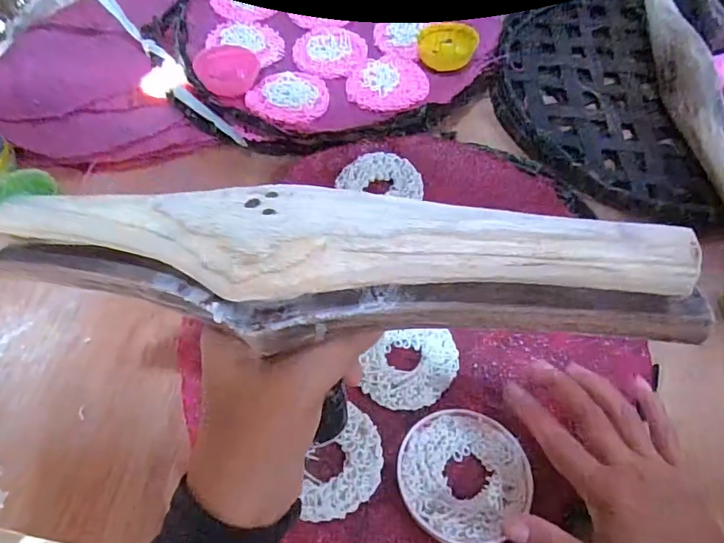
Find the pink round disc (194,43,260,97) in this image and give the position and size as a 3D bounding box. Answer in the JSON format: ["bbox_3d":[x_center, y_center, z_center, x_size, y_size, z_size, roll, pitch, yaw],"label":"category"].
[{"bbox_3d":[-0.136,-0.203,0.493,0.061,0.015,0.054,29,65,16],"label":"pink round disc"}]

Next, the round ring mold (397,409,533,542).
[{"bbox_3d":[0.069,0.136,0.333,0.085,0.011,0.085,-1,61,1],"label":"round ring mold"}]

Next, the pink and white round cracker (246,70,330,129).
[{"bbox_3d":[-0.071,-0.172,0.487,0.075,0.009,0.076,-1,61,1],"label":"pink and white round cracker"}]

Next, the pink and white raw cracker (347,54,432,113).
[{"bbox_3d":[0.025,-0.189,0.494,0.077,0.007,0.081,-6,61,-2],"label":"pink and white raw cracker"}]

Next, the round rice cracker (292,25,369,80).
[{"bbox_3d":[-0.034,-0.235,0.530,0.076,0.005,0.085,-3,61,0],"label":"round rice cracker"}]

